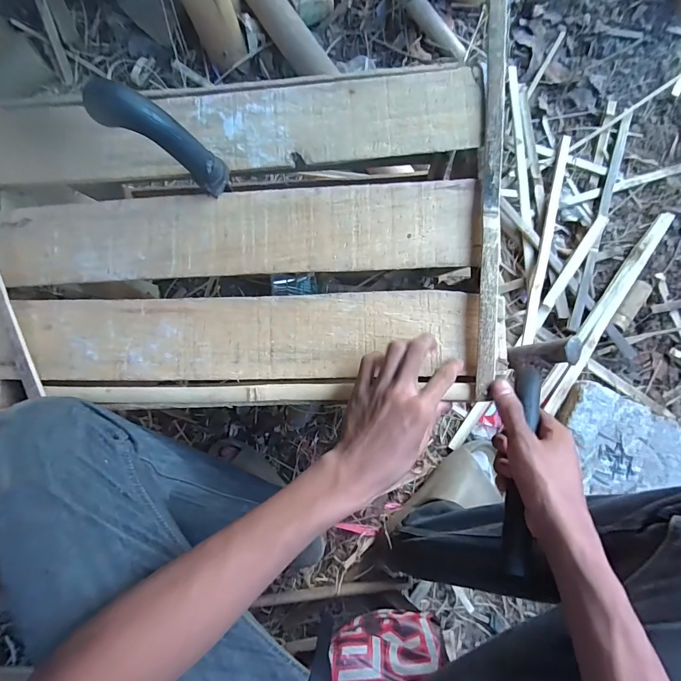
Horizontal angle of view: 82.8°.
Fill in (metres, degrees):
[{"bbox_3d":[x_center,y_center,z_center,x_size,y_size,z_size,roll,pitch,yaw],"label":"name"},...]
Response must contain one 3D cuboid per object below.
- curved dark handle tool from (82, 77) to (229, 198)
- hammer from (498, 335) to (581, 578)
[{"bbox_3d":[-0.169,-0.192,0.374,0.040,0.136,0.031,4,75,42],"label":"curved dark handle tool"},{"bbox_3d":[0.185,0.104,0.378,0.053,0.043,0.224,14,74,4],"label":"hammer"}]

